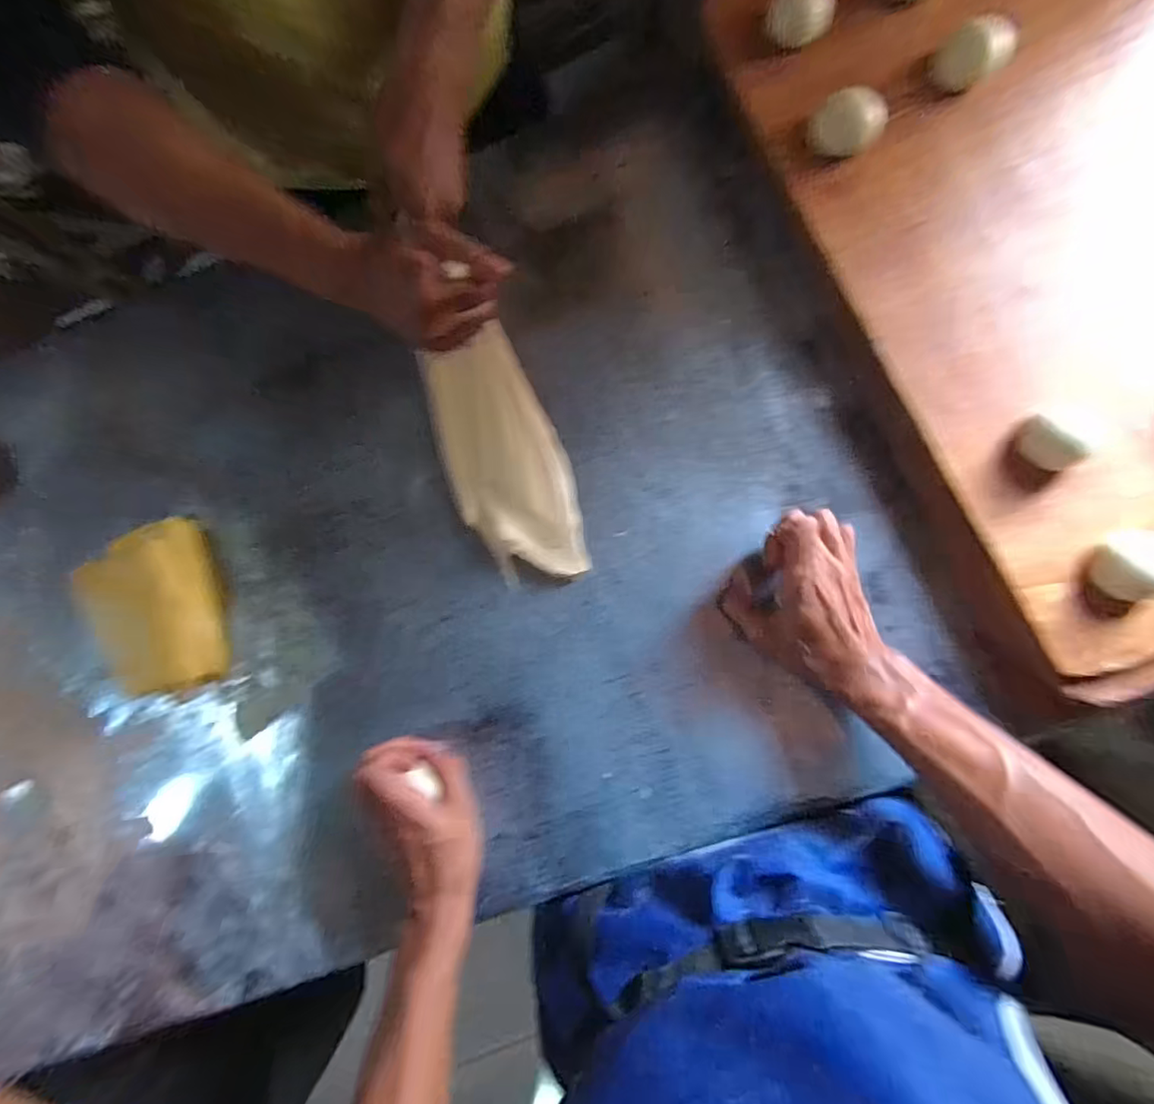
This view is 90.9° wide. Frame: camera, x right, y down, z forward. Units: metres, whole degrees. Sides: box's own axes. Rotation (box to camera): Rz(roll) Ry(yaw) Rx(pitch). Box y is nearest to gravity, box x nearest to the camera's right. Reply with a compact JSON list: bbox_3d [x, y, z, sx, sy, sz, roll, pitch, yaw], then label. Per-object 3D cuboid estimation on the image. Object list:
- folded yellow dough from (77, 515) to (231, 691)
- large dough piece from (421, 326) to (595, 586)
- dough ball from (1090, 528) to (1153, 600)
[{"bbox_3d":[-0.359,0.052,0.479,0.105,0.034,0.134,-19,84,6],"label":"folded yellow dough"},{"bbox_3d":[-0.061,-0.076,0.469,0.093,0.014,0.206,-22,83,6],"label":"large dough piece"},{"bbox_3d":[0.361,0.008,0.366,0.041,0.030,0.043,-1,85,7],"label":"dough ball"}]

